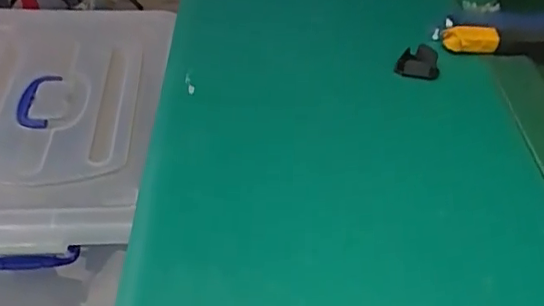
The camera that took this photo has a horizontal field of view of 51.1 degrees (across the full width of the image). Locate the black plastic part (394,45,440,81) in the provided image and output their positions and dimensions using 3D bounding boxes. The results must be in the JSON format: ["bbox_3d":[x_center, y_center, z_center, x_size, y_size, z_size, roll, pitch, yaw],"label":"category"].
[{"bbox_3d":[0.139,-0.085,0.536,0.038,0.021,0.037,18,44,15],"label":"black plastic part"}]

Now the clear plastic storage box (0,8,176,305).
[{"bbox_3d":[-0.447,0.022,1.139,0.455,0.366,0.648,0,42,-4],"label":"clear plastic storage box"}]

